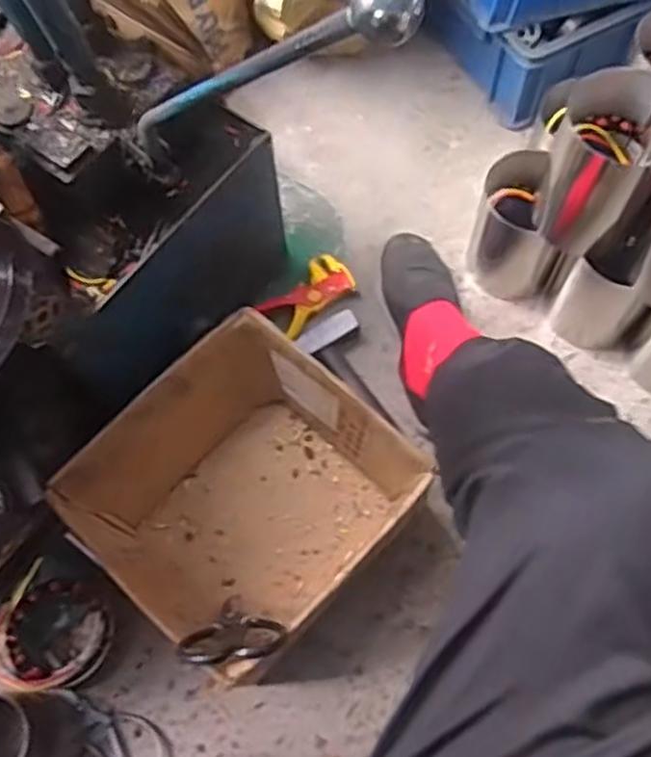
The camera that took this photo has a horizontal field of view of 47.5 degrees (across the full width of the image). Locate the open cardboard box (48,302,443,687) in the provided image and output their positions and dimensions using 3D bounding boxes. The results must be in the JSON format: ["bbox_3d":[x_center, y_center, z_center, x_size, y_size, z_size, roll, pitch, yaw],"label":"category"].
[{"bbox_3d":[-0.086,0.136,0.835,0.292,0.153,0.301,39,74,17],"label":"open cardboard box"}]

